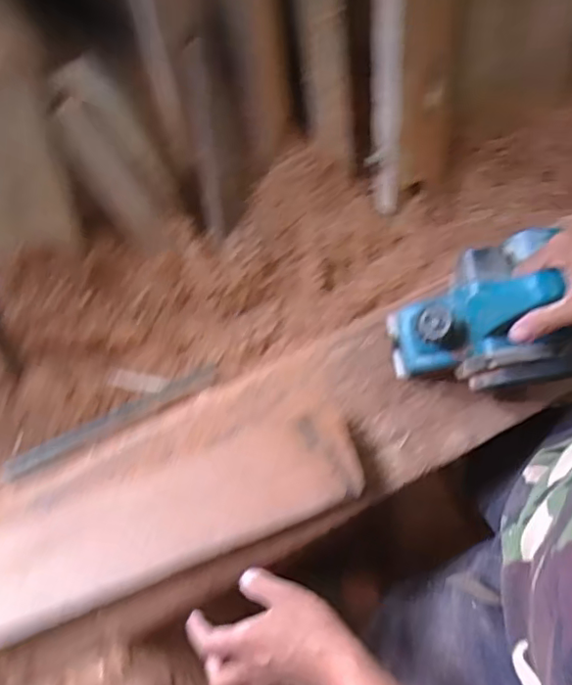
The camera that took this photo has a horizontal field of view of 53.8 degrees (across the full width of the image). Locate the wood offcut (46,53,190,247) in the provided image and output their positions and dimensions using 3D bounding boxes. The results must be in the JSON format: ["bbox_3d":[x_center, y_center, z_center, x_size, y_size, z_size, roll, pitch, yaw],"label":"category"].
[{"bbox_3d":[-0.322,-0.355,1.111,0.148,0.050,0.376,-35,120,-12],"label":"wood offcut"}]

